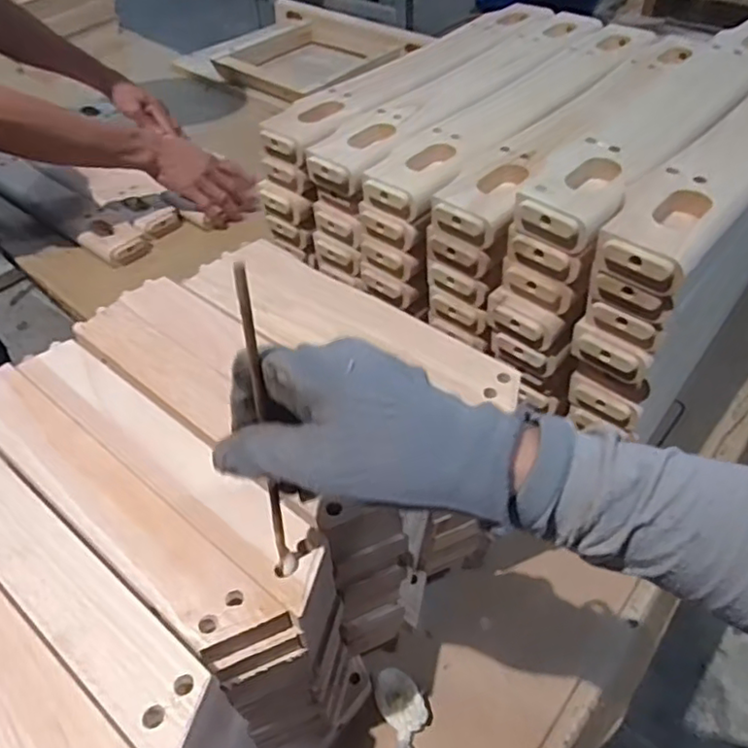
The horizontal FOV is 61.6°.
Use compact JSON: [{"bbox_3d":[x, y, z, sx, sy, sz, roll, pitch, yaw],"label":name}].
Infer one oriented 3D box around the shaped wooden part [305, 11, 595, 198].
[{"bbox_3d":[0.115,-0.326,0.716,0.075,0.026,0.488,32,55,28],"label":"shaped wooden part"}]

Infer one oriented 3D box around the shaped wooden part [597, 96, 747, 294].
[{"bbox_3d":[0.341,-0.212,0.552,0.073,0.028,0.488,32,56,28],"label":"shaped wooden part"}]

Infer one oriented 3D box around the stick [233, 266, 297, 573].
[{"bbox_3d":[-0.048,0.033,0.290,0.008,0.187,0.006,1,38,2],"label":"stick"}]

